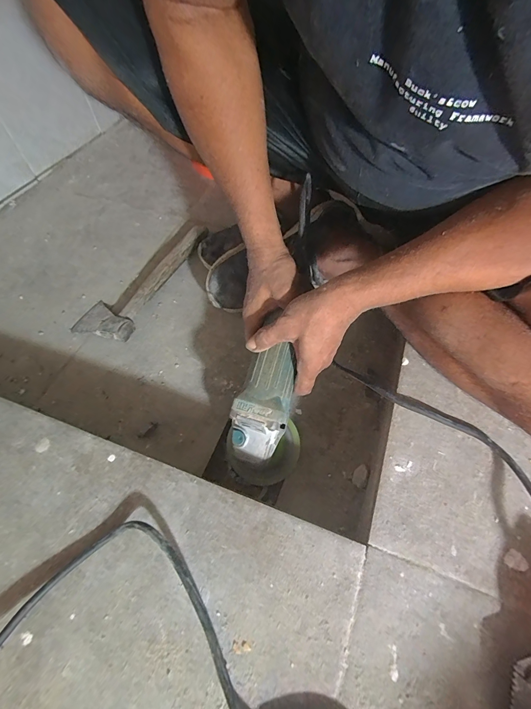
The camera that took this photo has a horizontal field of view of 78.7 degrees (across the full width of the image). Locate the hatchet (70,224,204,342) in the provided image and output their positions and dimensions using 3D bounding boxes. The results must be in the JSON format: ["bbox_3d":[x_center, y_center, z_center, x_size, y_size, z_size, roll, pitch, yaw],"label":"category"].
[{"bbox_3d":[-0.236,-0.156,0.632,0.109,0.029,0.309,18,60,13],"label":"hatchet"}]

